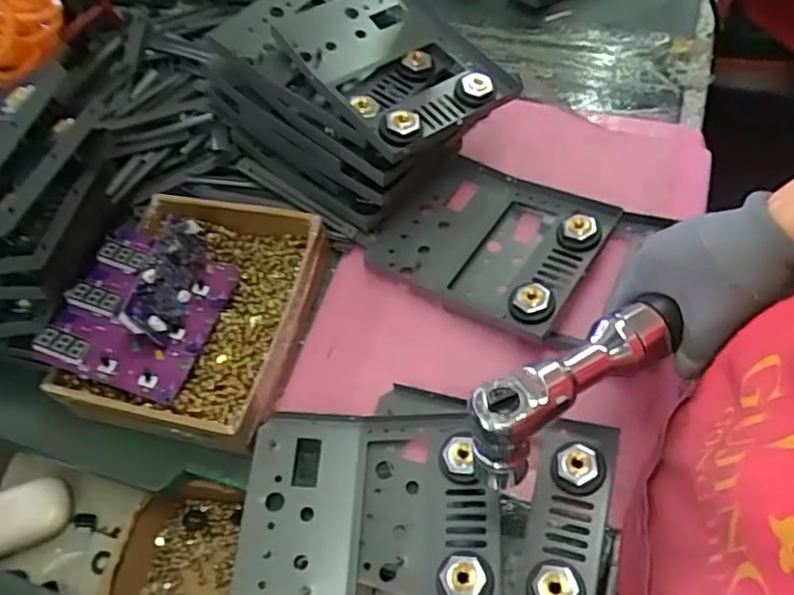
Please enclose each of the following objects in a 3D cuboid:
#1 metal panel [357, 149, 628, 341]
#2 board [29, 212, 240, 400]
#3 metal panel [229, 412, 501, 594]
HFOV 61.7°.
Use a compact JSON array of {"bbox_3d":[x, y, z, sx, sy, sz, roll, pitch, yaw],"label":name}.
[{"bbox_3d":[0.082,-0.053,0.609,0.194,0.046,0.151,27,66,28],"label":"metal panel"},{"bbox_3d":[-0.215,-0.002,0.561,0.115,0.056,0.154,12,59,6],"label":"board"},{"bbox_3d":[-0.022,0.160,0.489,0.183,0.051,0.149,-1,57,6],"label":"metal panel"}]

